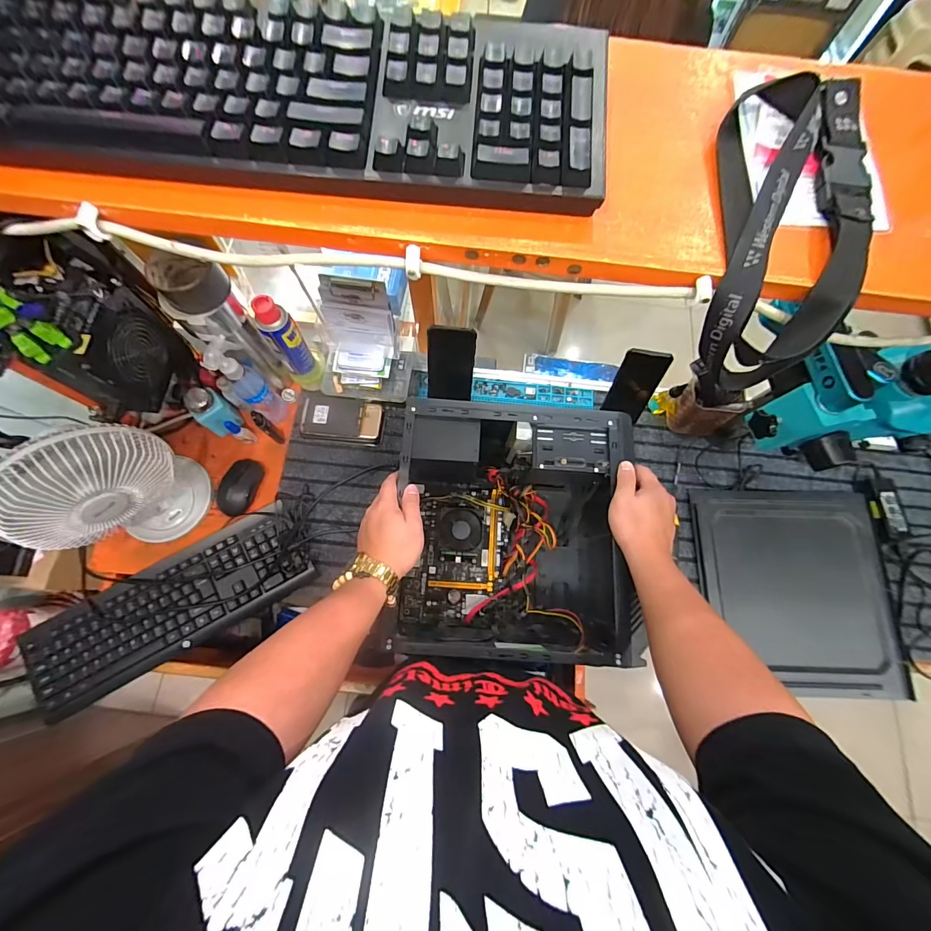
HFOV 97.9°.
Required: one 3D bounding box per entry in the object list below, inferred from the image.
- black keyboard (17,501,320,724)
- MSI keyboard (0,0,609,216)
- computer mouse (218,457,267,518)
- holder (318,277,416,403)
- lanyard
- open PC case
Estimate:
[{"bbox_3d":[-0.461,0.219,0.646,0.428,0.031,0.139,-29,76,-10],"label":"black keyboard"},{"bbox_3d":[-0.127,-0.240,0.263,0.434,0.036,0.132,2,73,-1],"label":"MSI keyboard"},{"bbox_3d":[-0.399,0.034,0.702,0.069,0.035,0.100,14,73,3],"label":"computer mouse"},{"bbox_3d":[-0.175,-0.195,0.659,0.154,0.207,0.099,0,73,-1],"label":"holder"},{"bbox_3d":[0.216,-0.157,0.284,0.100,0.047,0.221,14,90,3],"label":"lanyard"},{"bbox_3d":[0.066,0.097,0.628,0.323,0.177,0.350,3,73,0],"label":"open PC case"}]

